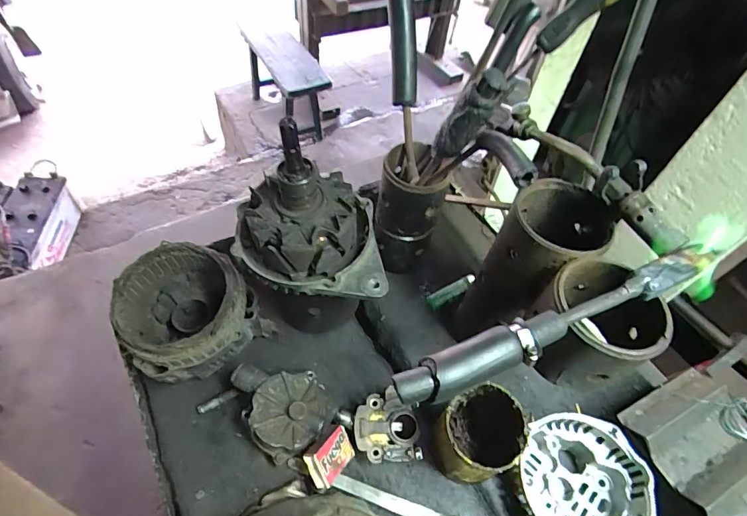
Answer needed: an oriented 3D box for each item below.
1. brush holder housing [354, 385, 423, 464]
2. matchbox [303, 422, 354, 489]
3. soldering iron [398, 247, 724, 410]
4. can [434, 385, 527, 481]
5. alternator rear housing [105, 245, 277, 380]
[{"bbox_3d":[0.013,0.185,0.461,0.067,0.035,0.073,-2,65,-8],"label":"brush holder housing"},{"bbox_3d":[-0.044,0.207,0.433,0.055,0.016,0.040,-30,91,-52],"label":"matchbox"},{"bbox_3d":[0.134,0.044,0.290,0.253,0.027,0.029,-16,57,-17],"label":"soldering iron"},{"bbox_3d":[0.098,0.173,0.405,0.069,0.099,0.072,3,53,-4],"label":"can"},{"bbox_3d":[-0.211,0.067,0.471,0.128,0.108,0.128,3,53,-4],"label":"alternator rear housing"}]

